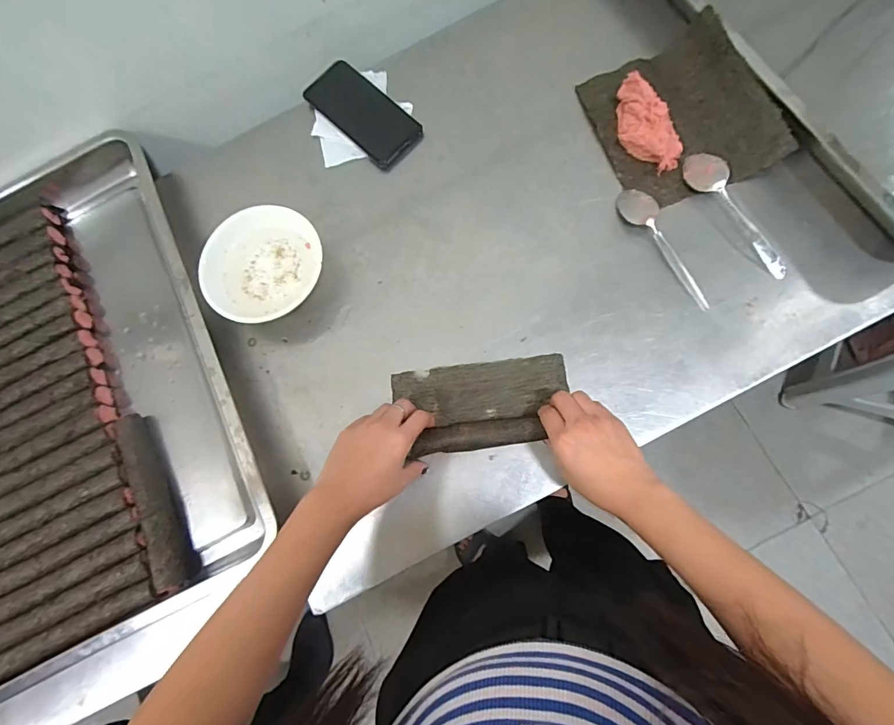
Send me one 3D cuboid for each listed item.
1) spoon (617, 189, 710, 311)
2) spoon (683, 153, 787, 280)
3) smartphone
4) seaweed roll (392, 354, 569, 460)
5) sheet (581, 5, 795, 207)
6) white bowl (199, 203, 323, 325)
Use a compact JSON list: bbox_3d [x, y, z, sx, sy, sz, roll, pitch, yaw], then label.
[{"bbox_3d":[0.254,-0.136,0.499,0.038,0.014,0.166,-32,77,-1],"label":"spoon"},{"bbox_3d":[0.333,-0.172,0.496,0.032,0.018,0.170,-31,77,-1],"label":"spoon"},{"bbox_3d":[-0.113,-0.336,0.585,0.076,0.011,0.170,-45,78,-4],"label":"smartphone"},{"bbox_3d":[0.040,0.045,0.474,0.188,0.039,0.094,-8,78,0],"label":"seaweed roll"},{"bbox_3d":[0.275,-0.294,0.520,0.175,0.054,0.197,-20,77,1],"label":"sheet"},{"bbox_3d":[-0.220,-0.117,0.530,0.140,0.043,0.139,-1,79,6],"label":"white bowl"}]

